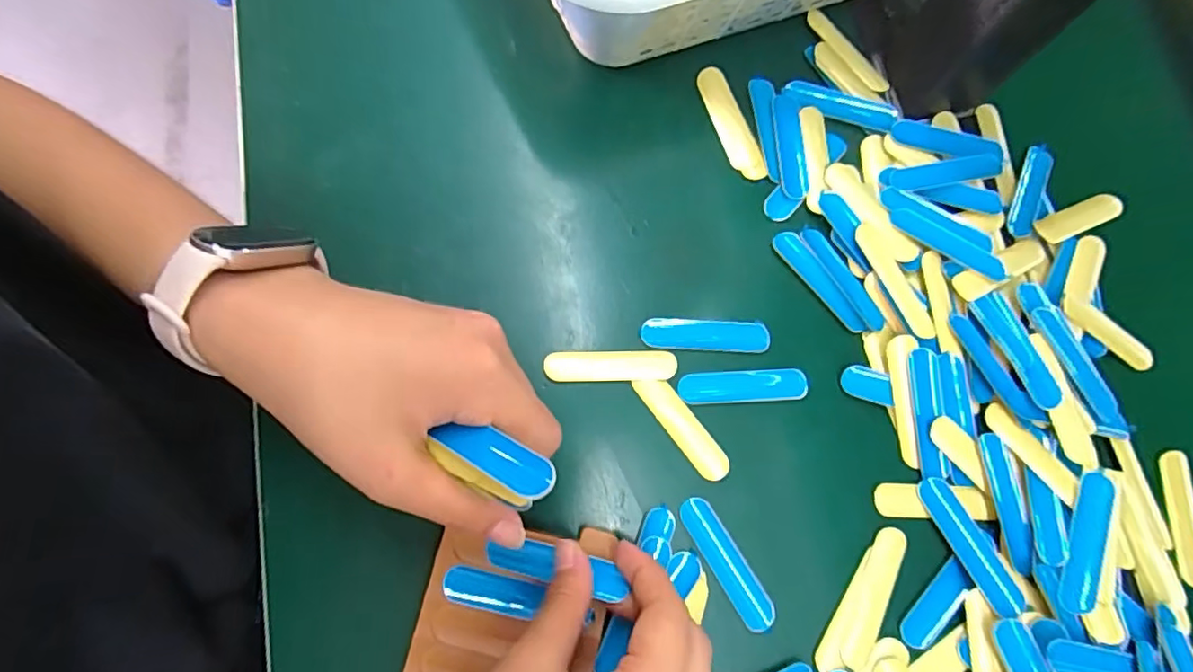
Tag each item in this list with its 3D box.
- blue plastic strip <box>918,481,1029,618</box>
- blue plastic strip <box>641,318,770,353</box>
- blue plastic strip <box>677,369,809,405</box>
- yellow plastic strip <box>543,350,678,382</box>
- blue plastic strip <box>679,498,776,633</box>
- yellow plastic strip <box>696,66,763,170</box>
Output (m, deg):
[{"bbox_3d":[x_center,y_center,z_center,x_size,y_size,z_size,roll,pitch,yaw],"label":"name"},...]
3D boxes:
[{"bbox_3d":[0.170,0.094,0.264,0.016,0.004,0.062,-23,66,-7],"label":"blue plastic strip"},{"bbox_3d":[0.054,-0.001,0.286,0.062,0.004,0.016,2,75,0],"label":"blue plastic strip"},{"bbox_3d":[0.071,0.024,0.281,0.061,0.004,0.015,-2,75,-2],"label":"blue plastic strip"},{"bbox_3d":[0.007,0.014,0.281,0.063,0.004,0.015,-1,75,-1],"label":"yellow plastic strip"},{"bbox_3d":[0.059,0.102,0.262,0.016,0.004,0.062,-31,77,-9],"label":"blue plastic strip"},{"bbox_3d":[0.071,-0.117,0.315,0.016,0.007,0.062,-18,76,-6],"label":"yellow plastic strip"}]

